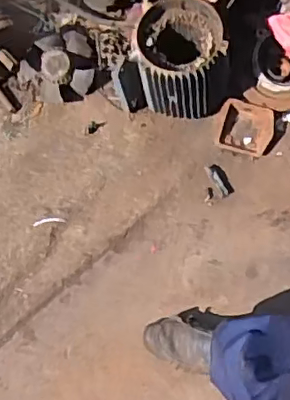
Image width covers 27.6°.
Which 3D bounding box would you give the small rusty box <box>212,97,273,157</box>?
[{"bbox_3d":[0.234,-0.168,1.381,0.127,0.031,0.112,13,78,0],"label":"small rusty box"}]

